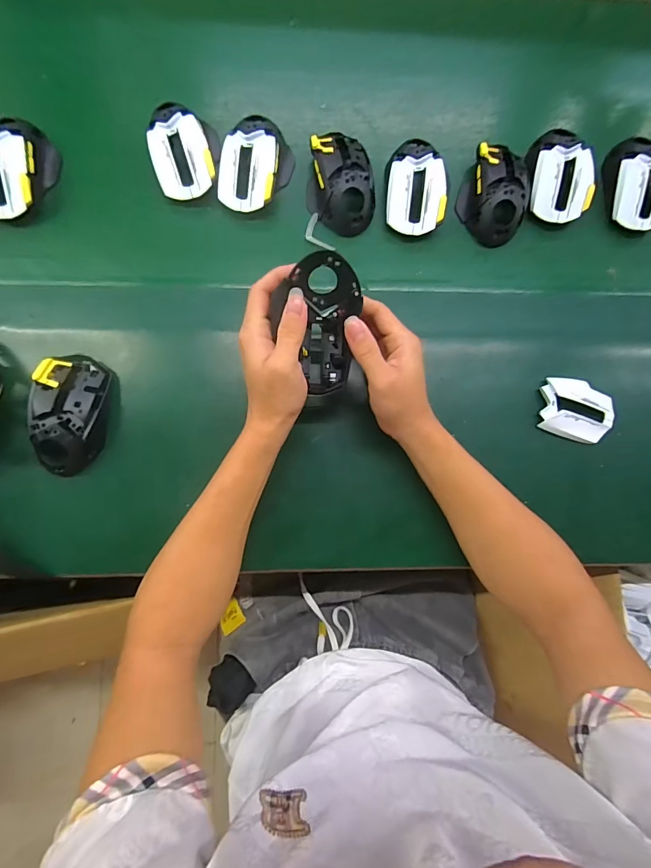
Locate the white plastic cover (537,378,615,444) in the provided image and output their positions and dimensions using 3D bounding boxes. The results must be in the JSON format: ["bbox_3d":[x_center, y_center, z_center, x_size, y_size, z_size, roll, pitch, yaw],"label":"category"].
[{"bbox_3d":[0.273,-0.025,0.427,0.077,0.015,0.064,8,83,-1],"label":"white plastic cover"}]

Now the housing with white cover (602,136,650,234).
[{"bbox_3d":[0.369,-0.295,0.460,0.071,0.037,0.116,-2,84,-2],"label":"housing with white cover"}]

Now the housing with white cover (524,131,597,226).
[{"bbox_3d":[0.266,-0.297,0.453,0.066,0.039,0.107,-4,84,-3],"label":"housing with white cover"}]

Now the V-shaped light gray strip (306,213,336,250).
[{"bbox_3d":[-0.010,-0.224,0.444,0.023,0.008,0.046,-26,86,-6],"label":"V-shaped light gray strip"}]

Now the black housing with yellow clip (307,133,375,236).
[{"bbox_3d":[0.017,-0.281,0.440,0.073,0.032,0.113,-6,85,-4],"label":"black housing with yellow clip"}]

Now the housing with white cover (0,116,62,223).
[{"bbox_3d":[-0.330,-0.284,0.419,0.065,0.035,0.113,13,83,-2],"label":"housing with white cover"}]

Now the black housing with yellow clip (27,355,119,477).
[{"bbox_3d":[-0.257,-0.020,0.393,0.067,0.036,0.122,12,83,-2],"label":"black housing with yellow clip"}]

